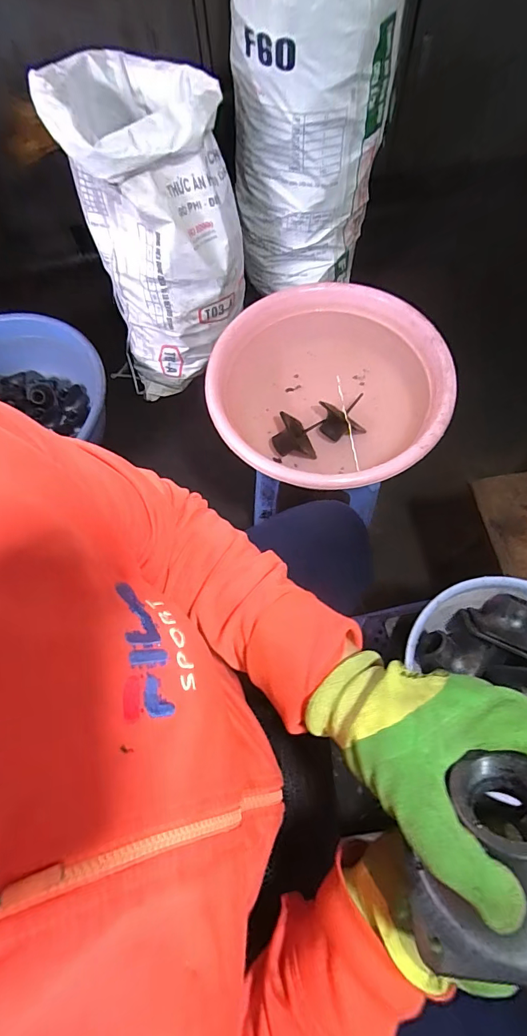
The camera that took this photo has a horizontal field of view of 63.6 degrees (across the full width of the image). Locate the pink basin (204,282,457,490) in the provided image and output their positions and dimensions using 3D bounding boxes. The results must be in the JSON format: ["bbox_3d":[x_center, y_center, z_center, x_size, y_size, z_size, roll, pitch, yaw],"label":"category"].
[{"bbox_3d":[0.121,-0.235,0.799,0.408,0.118,0.422,-1,69,2],"label":"pink basin"}]

